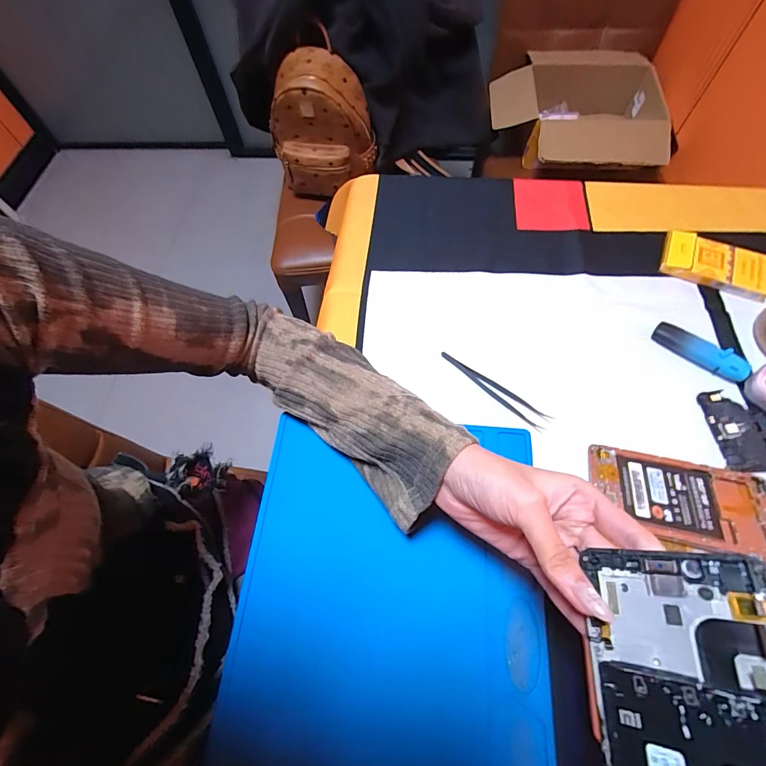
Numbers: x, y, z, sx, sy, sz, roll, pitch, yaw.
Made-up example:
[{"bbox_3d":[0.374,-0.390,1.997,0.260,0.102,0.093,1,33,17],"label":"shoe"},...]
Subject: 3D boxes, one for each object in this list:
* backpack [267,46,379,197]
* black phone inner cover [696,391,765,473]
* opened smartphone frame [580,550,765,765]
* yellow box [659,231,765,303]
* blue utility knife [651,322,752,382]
[{"bbox_3d":[-0.135,-0.520,0.794,0.217,0.230,0.100,5,65,6],"label":"backpack"},{"bbox_3d":[0.315,0.041,0.333,0.048,0.004,0.071,-7,64,11],"label":"black phone inner cover"},{"bbox_3d":[0.126,0.147,0.150,0.070,0.004,0.145,-17,57,39],"label":"opened smartphone frame"},{"bbox_3d":[0.356,-0.129,0.408,0.103,0.018,0.056,21,67,13],"label":"yellow box"},{"bbox_3d":[0.304,-0.030,0.365,0.084,0.014,0.021,38,72,19],"label":"blue utility knife"}]

